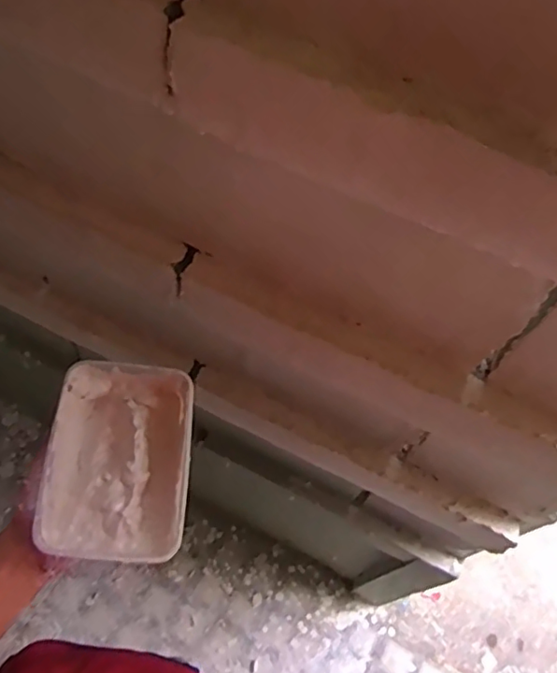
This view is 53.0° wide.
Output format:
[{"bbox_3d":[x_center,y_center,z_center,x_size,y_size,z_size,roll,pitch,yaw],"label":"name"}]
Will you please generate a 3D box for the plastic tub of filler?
[{"bbox_3d":[-0.135,0.107,0.491,0.113,0.057,0.169,3,58,-3],"label":"plastic tub of filler"}]

